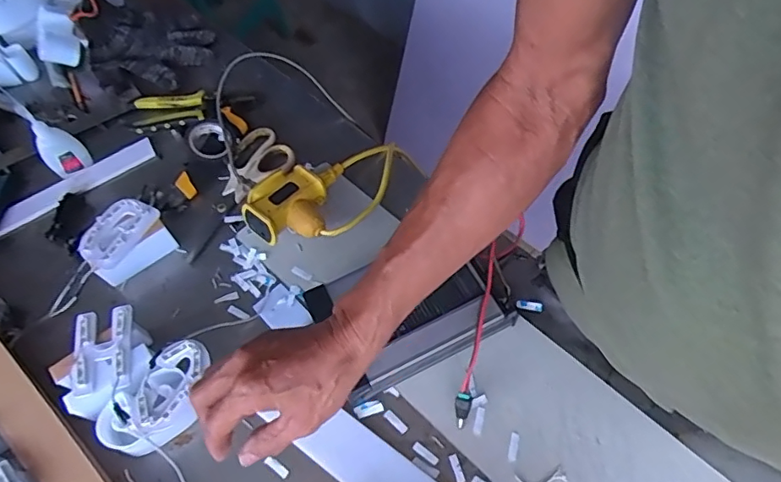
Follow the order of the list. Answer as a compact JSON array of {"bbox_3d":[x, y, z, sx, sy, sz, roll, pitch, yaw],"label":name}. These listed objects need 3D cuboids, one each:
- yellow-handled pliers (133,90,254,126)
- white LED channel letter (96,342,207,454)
[{"bbox_3d":[-0.259,-0.178,0.707,0.148,0.013,0.051,-13,61,-3],"label":"yellow-handled pliers"},{"bbox_3d":[-0.211,0.151,0.505,0.064,0.046,0.113,39,71,22],"label":"white LED channel letter"}]

